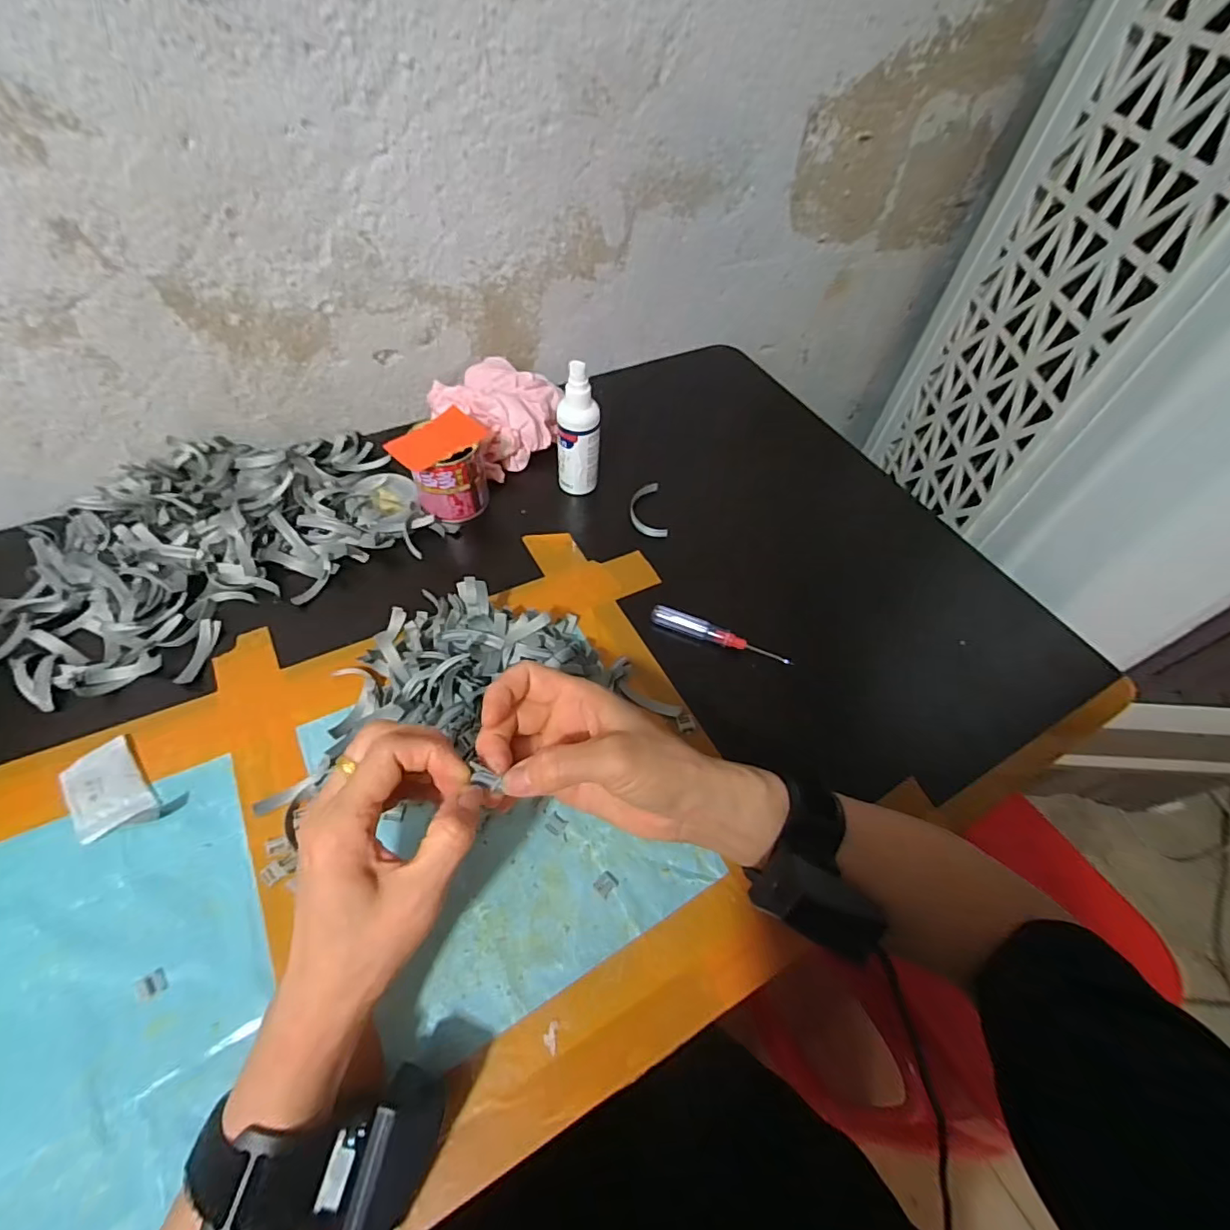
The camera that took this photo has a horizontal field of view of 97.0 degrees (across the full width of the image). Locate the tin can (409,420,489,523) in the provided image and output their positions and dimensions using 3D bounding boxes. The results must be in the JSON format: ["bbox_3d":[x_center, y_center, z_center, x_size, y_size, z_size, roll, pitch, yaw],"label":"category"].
[{"bbox_3d":[-0.151,-0.131,0.499,0.060,0.062,0.055,2,55,-3],"label":"tin can"}]

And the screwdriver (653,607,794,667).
[{"bbox_3d":[0.089,0.018,0.461,0.119,0.014,0.013,20,56,10],"label":"screwdriver"}]

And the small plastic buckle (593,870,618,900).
[{"bbox_3d":[-0.005,0.171,0.347,0.012,0.004,0.014,39,61,21],"label":"small plastic buckle"}]

